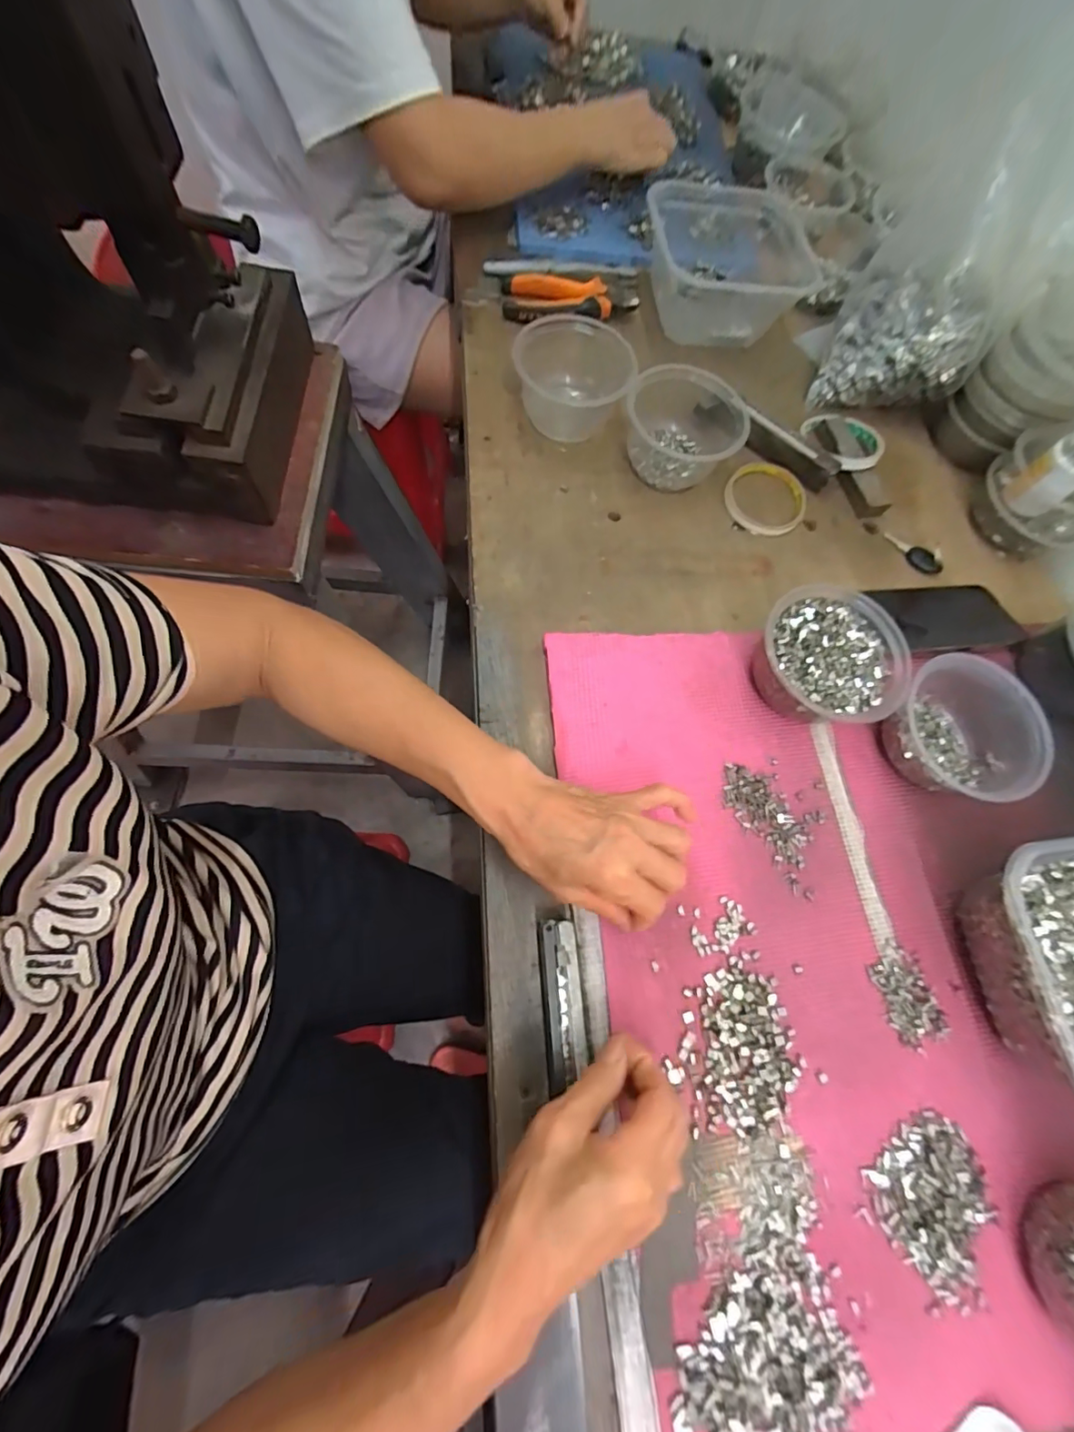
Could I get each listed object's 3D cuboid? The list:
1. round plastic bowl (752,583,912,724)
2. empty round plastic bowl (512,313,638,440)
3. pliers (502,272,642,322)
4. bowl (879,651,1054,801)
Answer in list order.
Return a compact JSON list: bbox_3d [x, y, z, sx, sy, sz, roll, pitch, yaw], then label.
[{"bbox_3d":[0.236,-0.045,0.427,0.110,0.063,0.110,2,70,-7],"label":"round plastic bowl"},{"bbox_3d":[0.035,-0.326,0.507,0.102,0.065,0.106,2,70,-7],"label":"empty round plastic bowl"},{"bbox_3d":[0.038,-0.470,0.580,0.151,0.025,0.057,-3,71,-9],"label":"pliers"},{"bbox_3d":[0.336,0.013,0.413,0.096,0.067,0.104,2,70,-7],"label":"bowl"}]

